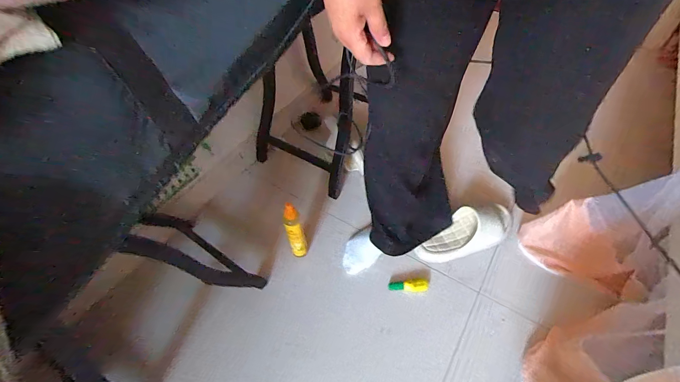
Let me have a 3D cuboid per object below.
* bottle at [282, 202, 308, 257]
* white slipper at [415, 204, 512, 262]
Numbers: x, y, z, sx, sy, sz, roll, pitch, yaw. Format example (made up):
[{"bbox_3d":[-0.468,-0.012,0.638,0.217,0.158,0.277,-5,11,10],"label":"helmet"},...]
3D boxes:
[{"bbox_3d":[-0.109,0.104,0.783,0.040,0.196,0.032,-13,52,-8],"label":"bottle"},{"bbox_3d":[0.345,0.104,0.847,0.286,0.082,0.116,-26,54,-17],"label":"white slipper"}]

